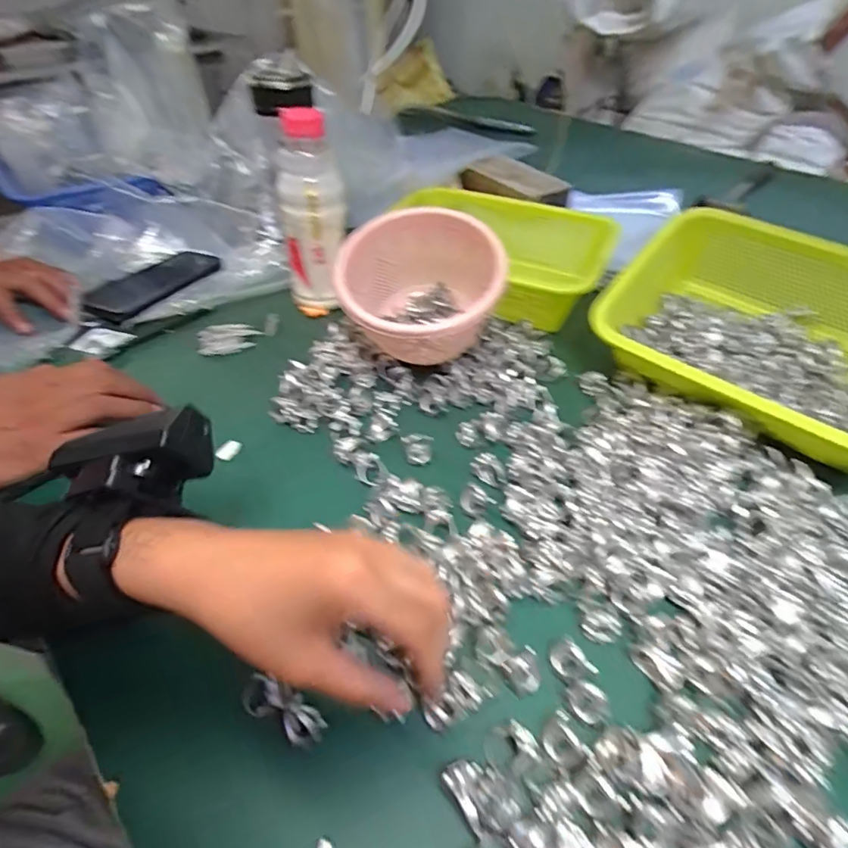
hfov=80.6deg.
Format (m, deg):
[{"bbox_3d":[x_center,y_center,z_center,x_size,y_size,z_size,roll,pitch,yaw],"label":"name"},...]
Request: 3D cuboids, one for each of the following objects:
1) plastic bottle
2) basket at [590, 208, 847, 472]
[{"bbox_3d":[-0.120,-0.218,0.535,0.066,0.187,0.069,-9,44,-7],"label":"plastic bottle"},{"bbox_3d":[0.313,-0.082,0.444,0.271,0.074,0.186,33,73,29],"label":"basket"}]

